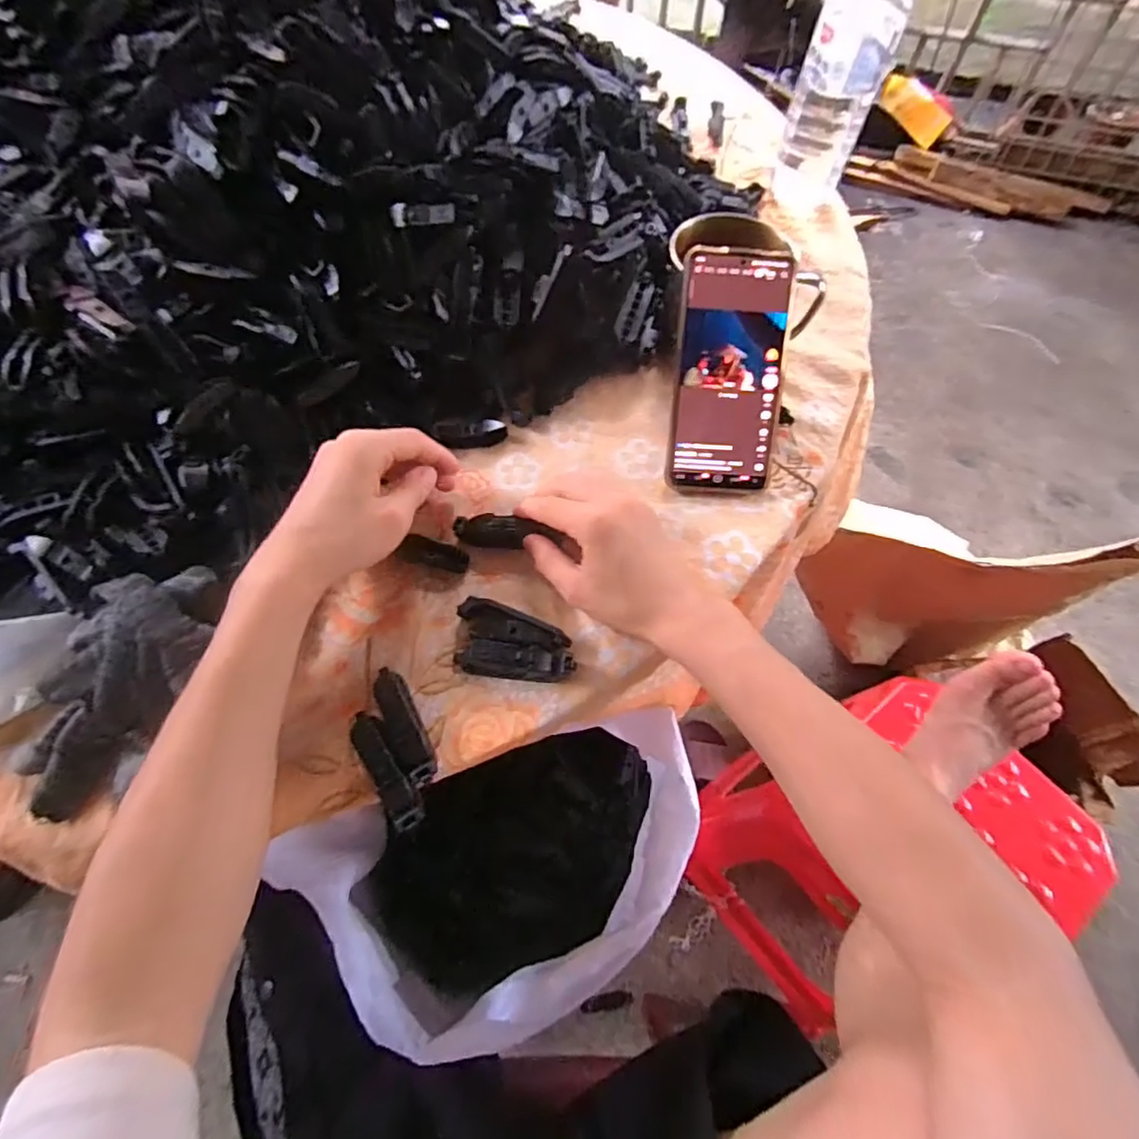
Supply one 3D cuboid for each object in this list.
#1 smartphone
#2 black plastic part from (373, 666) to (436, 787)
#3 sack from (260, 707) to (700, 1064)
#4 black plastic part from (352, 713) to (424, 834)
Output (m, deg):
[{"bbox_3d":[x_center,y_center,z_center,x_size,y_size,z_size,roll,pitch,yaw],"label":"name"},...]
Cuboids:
[{"bbox_3d":[0.116,-0.139,0.424,0.078,0.011,0.166,3,104,1],"label":"smartphone"},{"bbox_3d":[-0.099,0.090,0.344,0.019,0.016,0.074,-24,67,-12],"label":"black plastic part"},{"bbox_3d":[-0.045,0.259,0.505,0.311,0.180,0.195,-18,66,-9],"label":"sack"},{"bbox_3d":[-0.105,0.112,0.334,0.018,0.018,0.073,-28,68,-13],"label":"black plastic part"}]

